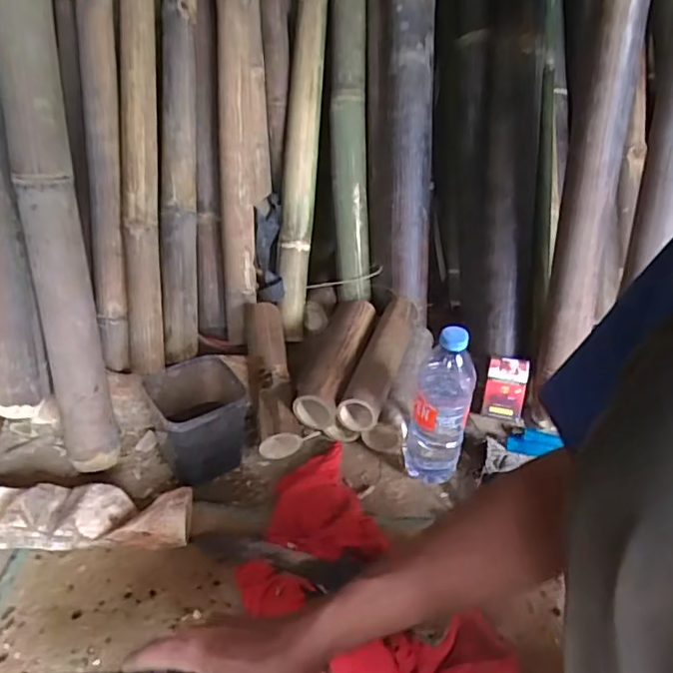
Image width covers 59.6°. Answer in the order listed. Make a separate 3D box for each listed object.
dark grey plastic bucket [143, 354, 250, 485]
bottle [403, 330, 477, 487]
[{"bbox_3d":[-0.176,0.111,0.767,0.110,0.116,0.116,-15,38,-25],"label":"dark grey plastic bucket"},{"bbox_3d":[0.132,0.090,0.745,0.069,0.239,0.062,11,33,11],"label":"bottle"}]

